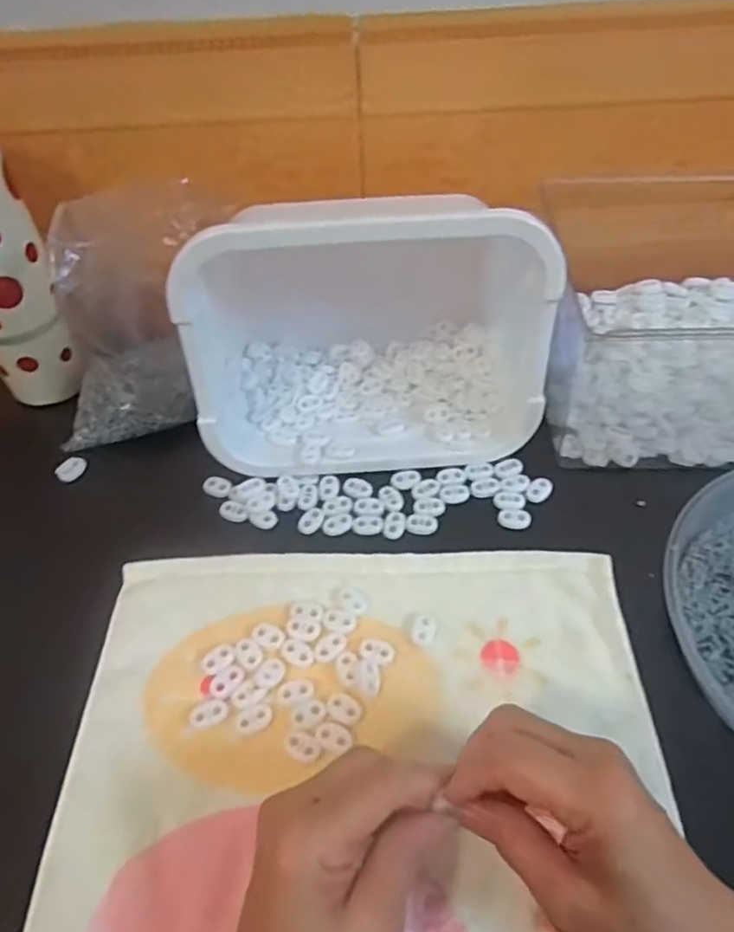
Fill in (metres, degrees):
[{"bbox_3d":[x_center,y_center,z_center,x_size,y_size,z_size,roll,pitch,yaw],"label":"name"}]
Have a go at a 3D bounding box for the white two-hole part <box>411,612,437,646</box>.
[{"bbox_3d":[0.037,0.103,0.399,0.015,0.004,0.021,14,53,13],"label":"white two-hole part"}]

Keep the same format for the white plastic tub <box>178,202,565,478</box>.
[{"bbox_3d":[-0.002,-0.086,0.486,0.254,0.211,0.144,-5,29,-1],"label":"white plastic tub"}]

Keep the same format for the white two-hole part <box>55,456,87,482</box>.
[{"bbox_3d":[-0.238,0.002,0.505,0.015,0.009,0.023,26,57,22],"label":"white two-hole part"}]

